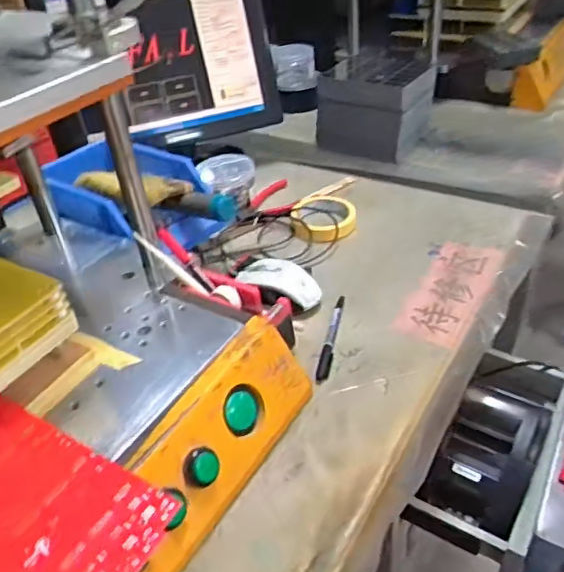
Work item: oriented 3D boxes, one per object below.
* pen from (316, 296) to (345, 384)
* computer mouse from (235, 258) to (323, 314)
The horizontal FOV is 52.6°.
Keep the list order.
[{"bbox_3d":[0.058,0.060,0.666,0.013,0.017,0.131,5,39,13],"label":"pen"},{"bbox_3d":[-0.006,-0.003,0.725,0.120,0.032,0.062,16,43,26],"label":"computer mouse"}]

